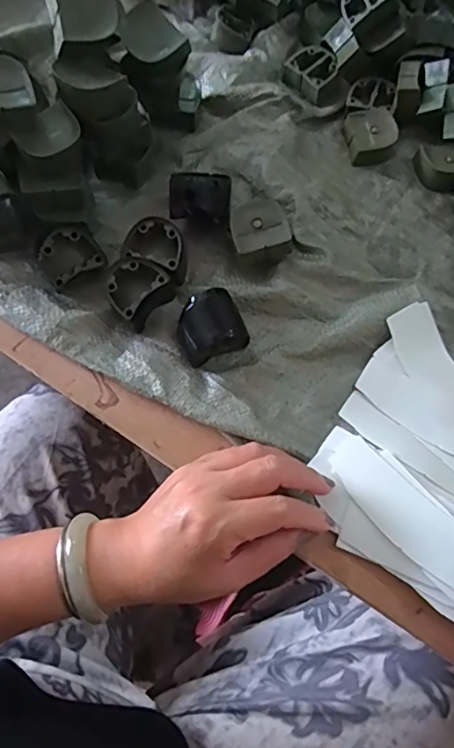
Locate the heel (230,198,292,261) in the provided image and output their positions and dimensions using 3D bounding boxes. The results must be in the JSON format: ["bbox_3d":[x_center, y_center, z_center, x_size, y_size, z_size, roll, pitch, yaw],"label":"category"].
[{"bbox_3d":[0.024,-0.108,0.415,0.041,0.031,0.041,-18,69,-9],"label":"heel"}]

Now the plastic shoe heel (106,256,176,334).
[{"bbox_3d":[-0.066,-0.065,0.406,0.049,0.033,0.037,-42,74,-18],"label":"plastic shoe heel"}]

